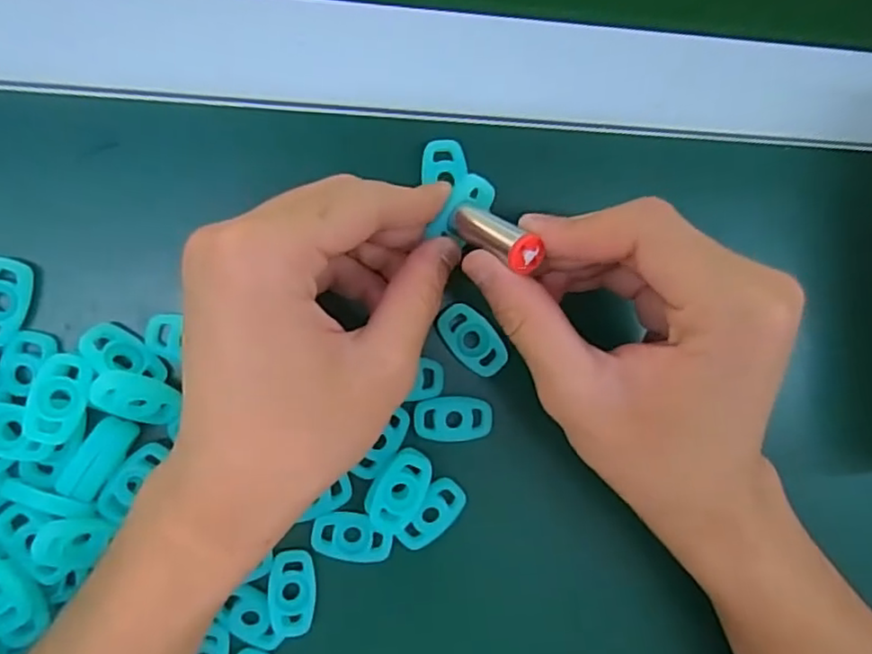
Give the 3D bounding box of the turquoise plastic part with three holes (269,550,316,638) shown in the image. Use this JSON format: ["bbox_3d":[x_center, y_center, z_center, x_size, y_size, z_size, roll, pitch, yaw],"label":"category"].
[{"bbox_3d":[-0.057,0.106,0.253,0.018,0.006,0.032,-1,94,-9],"label":"turquoise plastic part with three holes"}]

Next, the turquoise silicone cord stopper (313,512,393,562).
[{"bbox_3d":[-0.033,0.085,0.256,0.031,0.004,0.017,7,93,-10],"label":"turquoise silicone cord stopper"}]

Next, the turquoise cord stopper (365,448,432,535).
[{"bbox_3d":[-0.015,0.065,0.256,0.020,0.008,0.033,27,89,-10],"label":"turquoise cord stopper"}]

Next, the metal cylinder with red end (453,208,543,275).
[{"bbox_3d":[0.020,-0.032,0.223,0.012,0.037,0.012,-52,131,-2],"label":"metal cylinder with red end"}]

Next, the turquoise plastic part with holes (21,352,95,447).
[{"bbox_3d":[-0.135,0.026,0.230,0.019,0.008,0.031,11,92,-10],"label":"turquoise plastic part with holes"}]

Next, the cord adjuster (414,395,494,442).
[{"bbox_3d":[0.008,0.038,0.261,0.032,0.004,0.018,-2,94,-9],"label":"cord adjuster"}]

